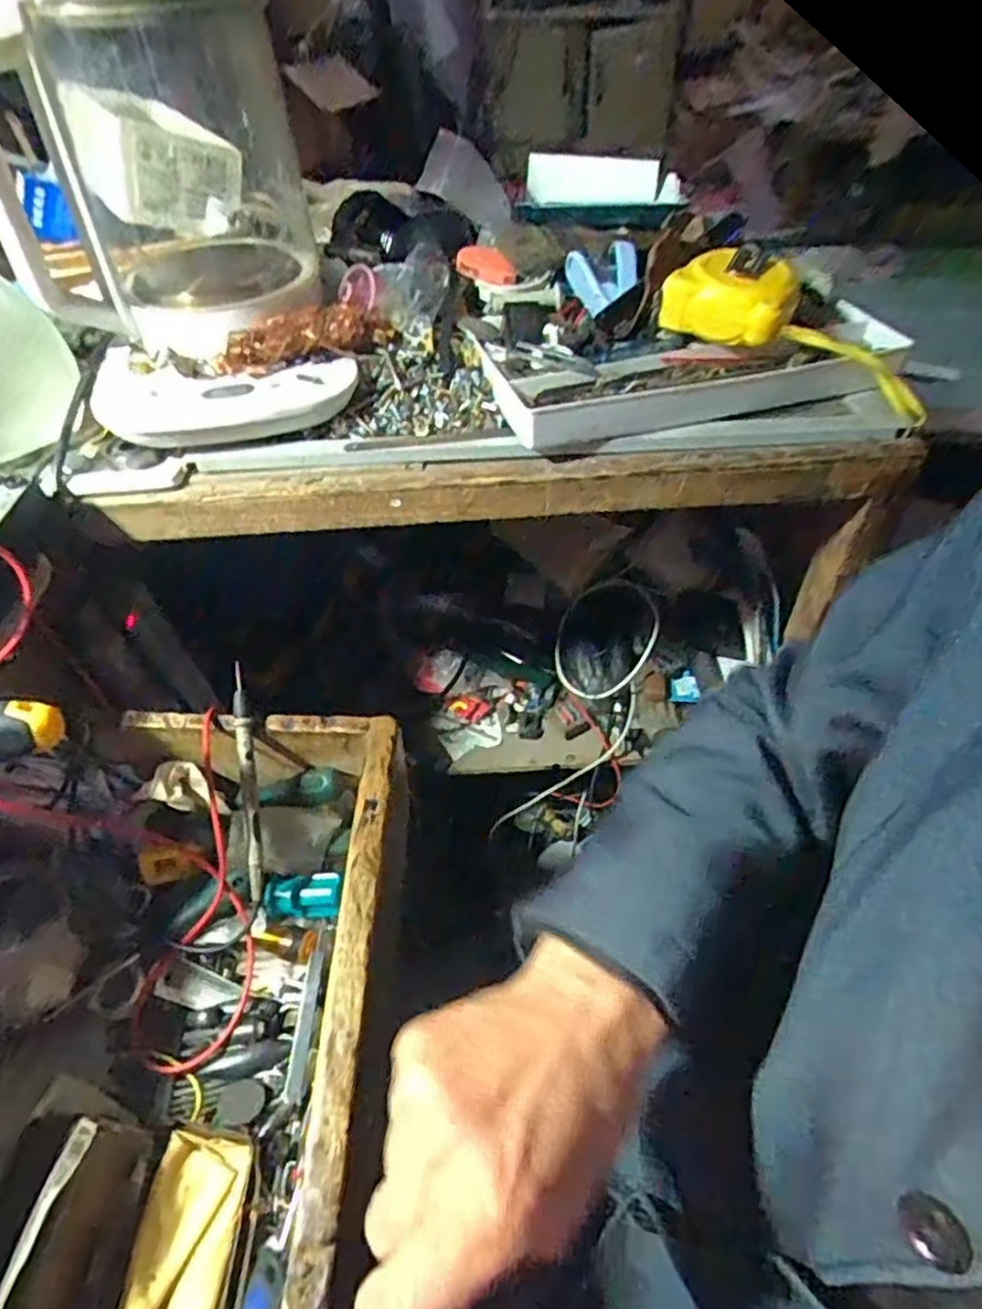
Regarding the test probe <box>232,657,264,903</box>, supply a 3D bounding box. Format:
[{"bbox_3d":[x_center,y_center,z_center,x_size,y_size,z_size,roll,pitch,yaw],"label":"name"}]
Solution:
[{"bbox_3d":[-0.153,0.078,0.438,0.011,0.013,0.144,-7,83,-4],"label":"test probe"}]

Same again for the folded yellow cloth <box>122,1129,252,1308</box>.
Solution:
[{"bbox_3d":[-0.156,0.318,0.337,0.045,0.008,0.140,13,47,-10],"label":"folded yellow cloth"}]

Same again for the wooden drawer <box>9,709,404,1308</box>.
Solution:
[{"bbox_3d":[-0.146,0.225,0.365,0.185,0.109,0.385,-1,50,1],"label":"wooden drawer"}]

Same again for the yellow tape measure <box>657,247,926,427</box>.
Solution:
[{"bbox_3d":[0.204,-0.214,0.464,0.183,0.044,0.057,26,53,0],"label":"yellow tape measure"}]

